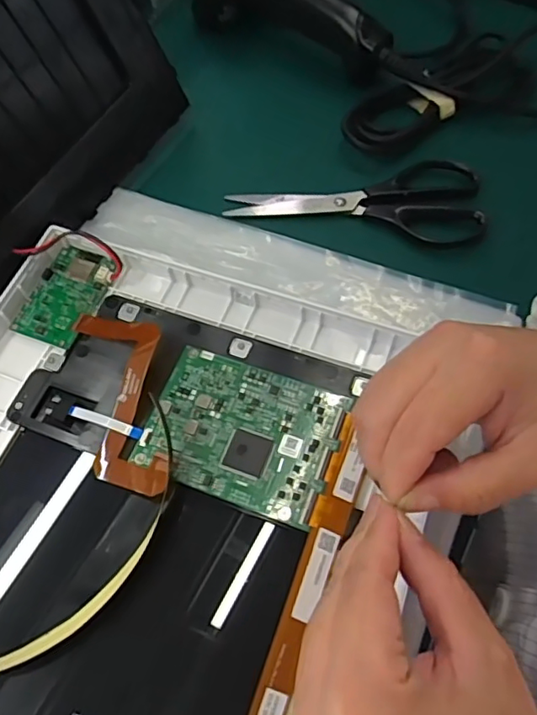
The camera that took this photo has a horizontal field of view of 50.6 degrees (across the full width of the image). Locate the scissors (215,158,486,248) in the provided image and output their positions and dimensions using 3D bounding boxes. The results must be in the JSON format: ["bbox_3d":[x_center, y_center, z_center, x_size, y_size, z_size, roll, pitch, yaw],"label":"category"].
[{"bbox_3d":[0.056,-0.110,0.375,0.161,0.016,0.067,7,63,7],"label":"scissors"}]

